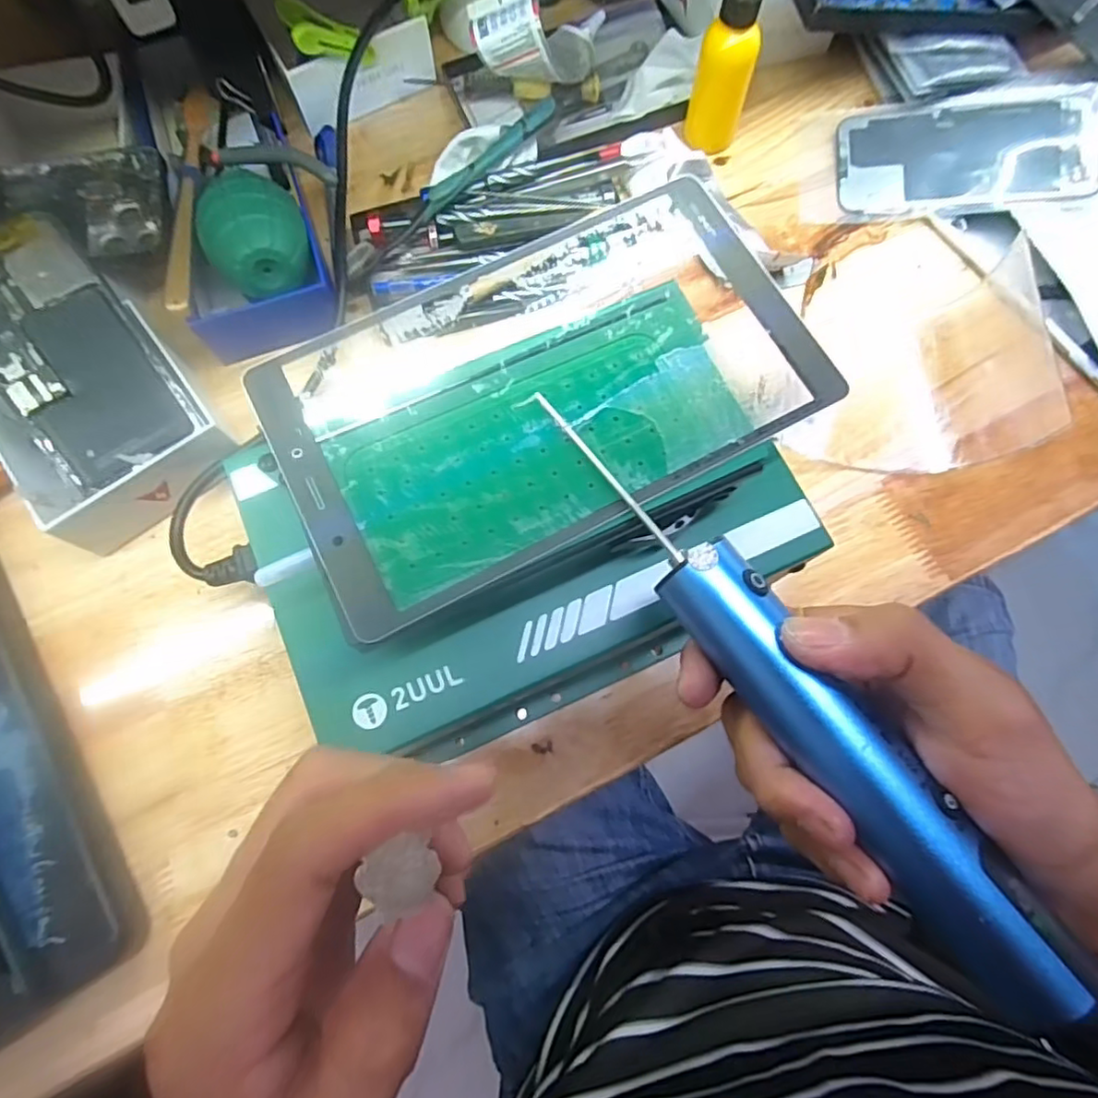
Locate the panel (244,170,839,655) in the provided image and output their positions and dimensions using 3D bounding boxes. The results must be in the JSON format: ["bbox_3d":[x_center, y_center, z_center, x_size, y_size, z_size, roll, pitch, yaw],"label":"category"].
[{"bbox_3d":[-0.002,-0.062,0.233,0.201,0.005,0.117,-28,77,-7],"label":"panel"}]

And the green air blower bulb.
[{"bbox_3d":[-0.174,-0.186,0.362,0.058,0.046,0.066,-32,78,-8],"label":"green air blower bulb"}]

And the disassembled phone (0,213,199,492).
[{"bbox_3d":[-0.274,-0.114,0.345,0.076,0.007,0.142,-32,104,-13],"label":"disassembled phone"}]

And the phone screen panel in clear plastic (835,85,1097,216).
[{"bbox_3d":[0.283,-0.270,0.415,0.160,0.013,0.075,1,91,11],"label":"phone screen panel in clear plastic"}]

